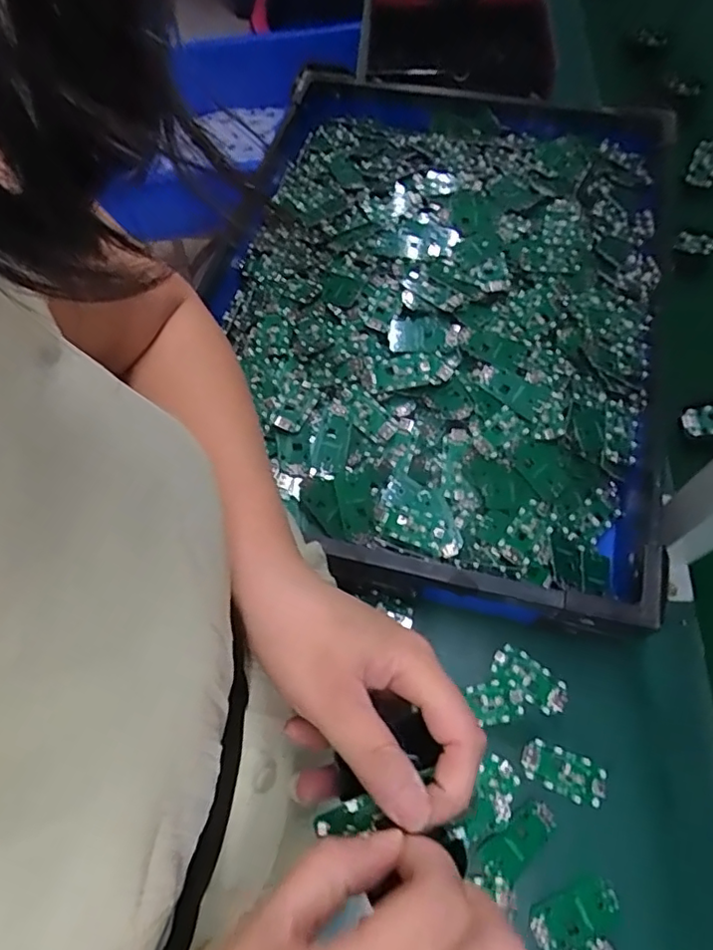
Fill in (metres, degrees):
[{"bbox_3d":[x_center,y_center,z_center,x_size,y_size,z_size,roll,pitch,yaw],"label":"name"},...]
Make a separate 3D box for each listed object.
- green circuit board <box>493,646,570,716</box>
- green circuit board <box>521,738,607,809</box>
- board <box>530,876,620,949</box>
[{"bbox_3d":[0.145,0.170,0.484,0.063,0.004,0.030,35,71,18],"label":"green circuit board"},{"bbox_3d":[0.162,0.233,0.453,0.065,0.004,0.031,18,67,12],"label":"green circuit board"},{"bbox_3d":[0.156,0.312,0.409,0.064,0.004,0.031,-20,64,-6],"label":"board"}]

